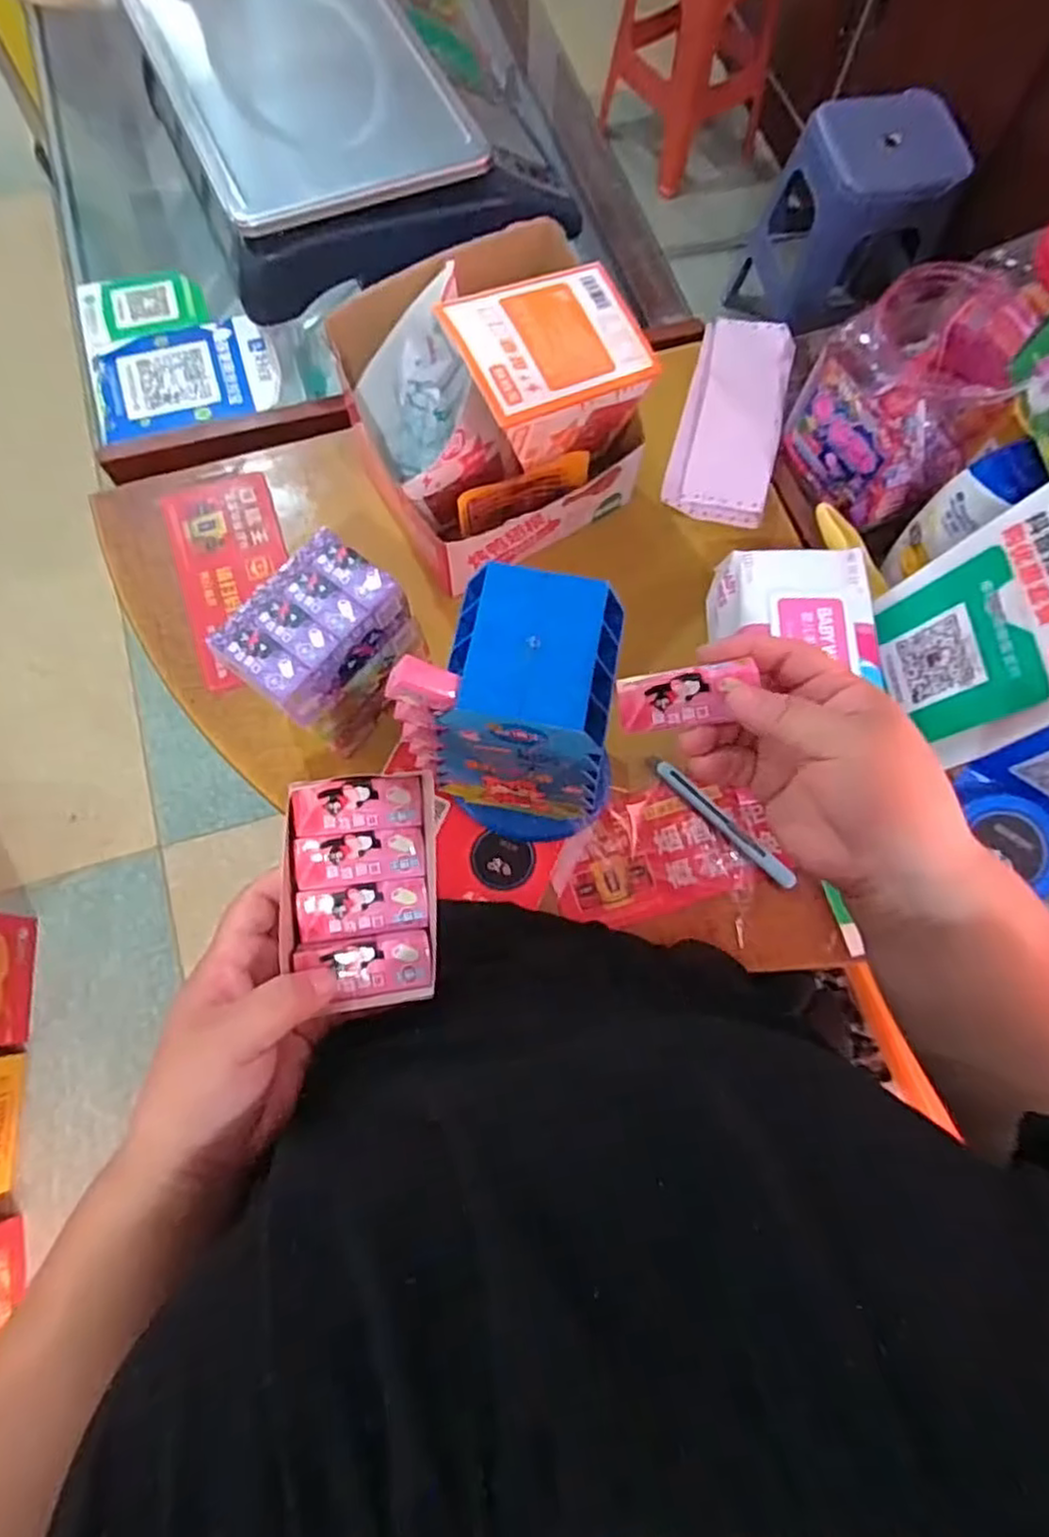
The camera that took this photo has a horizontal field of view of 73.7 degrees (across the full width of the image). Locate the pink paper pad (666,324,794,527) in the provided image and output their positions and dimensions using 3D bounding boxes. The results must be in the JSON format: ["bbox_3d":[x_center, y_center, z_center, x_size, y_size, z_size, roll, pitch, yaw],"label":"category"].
[{"bbox_3d":[0.197,-0.336,0.657,0.090,0.030,0.226,16,73,3],"label":"pink paper pad"}]

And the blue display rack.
[{"bbox_3d":[0.003,-0.026,0.466,0.094,0.225,0.098,4,73,-1],"label":"blue display rack"}]

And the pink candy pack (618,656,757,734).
[{"bbox_3d":[0.078,-0.034,0.343,0.061,0.008,0.028,-8,113,9],"label":"pink candy pack"}]

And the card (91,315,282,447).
[{"bbox_3d":[-0.324,-0.374,0.672,0.167,0.008,0.120,-17,73,-7],"label":"card"}]

